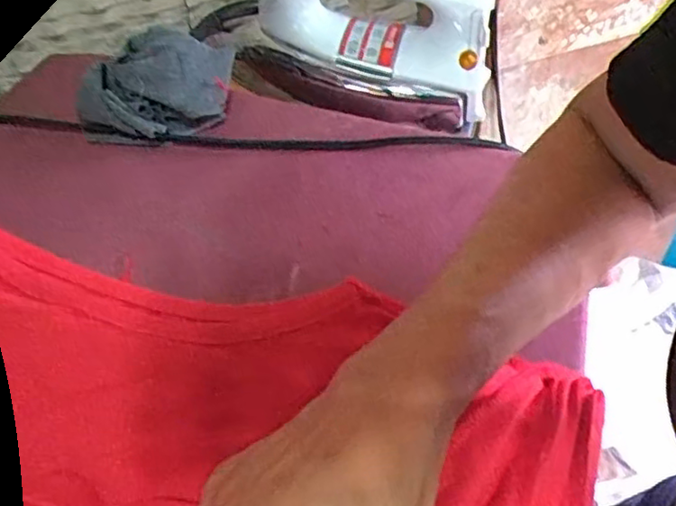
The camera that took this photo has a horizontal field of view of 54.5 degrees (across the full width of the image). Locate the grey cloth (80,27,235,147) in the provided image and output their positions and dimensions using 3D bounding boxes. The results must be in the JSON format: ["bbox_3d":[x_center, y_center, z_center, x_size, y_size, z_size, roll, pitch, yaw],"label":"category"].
[{"bbox_3d":[-0.135,-0.122,0.483,0.103,0.051,0.079,7,46,10],"label":"grey cloth"}]

